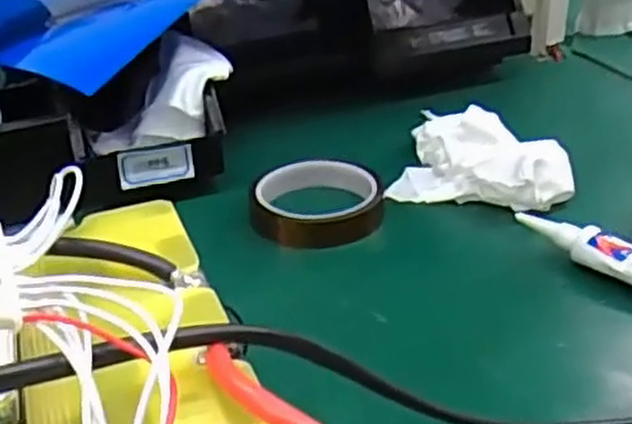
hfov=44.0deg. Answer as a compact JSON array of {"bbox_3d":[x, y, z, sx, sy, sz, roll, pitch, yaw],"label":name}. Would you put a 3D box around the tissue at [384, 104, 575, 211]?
[{"bbox_3d":[0.116,-0.036,0.543,0.121,0.049,0.070,14,34,26],"label":"tissue"}]

